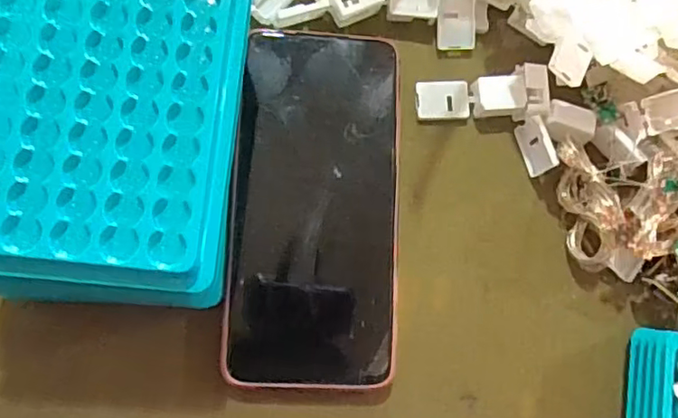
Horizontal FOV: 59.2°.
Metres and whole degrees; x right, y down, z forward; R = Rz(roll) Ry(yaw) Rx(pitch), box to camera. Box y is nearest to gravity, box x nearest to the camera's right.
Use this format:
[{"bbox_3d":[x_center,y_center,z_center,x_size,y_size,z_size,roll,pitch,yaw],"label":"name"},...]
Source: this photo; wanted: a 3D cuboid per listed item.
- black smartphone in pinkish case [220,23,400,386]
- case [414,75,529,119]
[{"bbox_3d":[-0.010,-0.003,0.275,0.076,0.011,0.164,3,84,-4],"label":"black smartphone in pinkish case"},{"bbox_3d":[0.066,-0.056,0.301,0.053,0.013,0.019,-4,81,-7],"label":"case"}]

